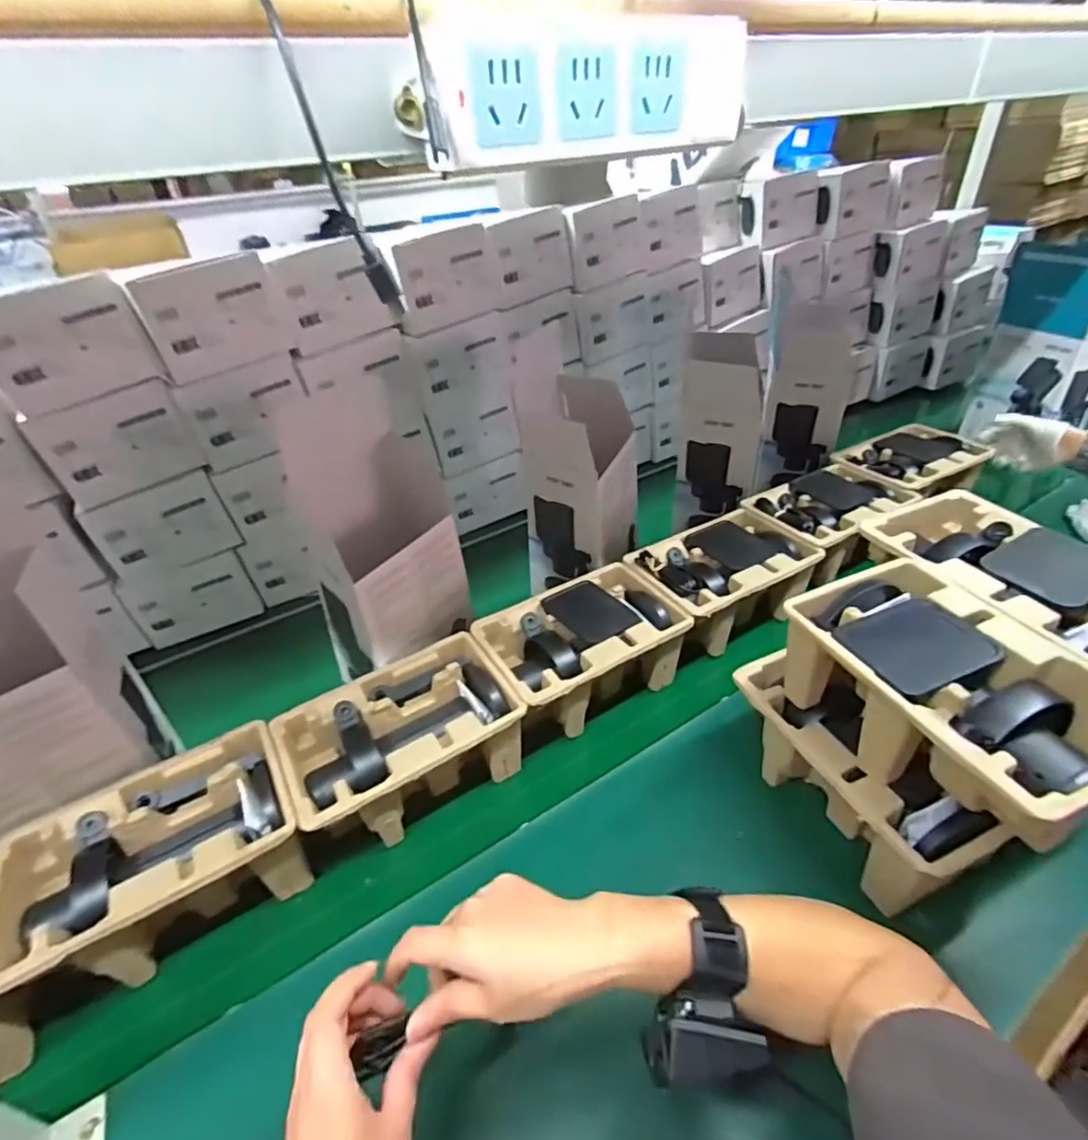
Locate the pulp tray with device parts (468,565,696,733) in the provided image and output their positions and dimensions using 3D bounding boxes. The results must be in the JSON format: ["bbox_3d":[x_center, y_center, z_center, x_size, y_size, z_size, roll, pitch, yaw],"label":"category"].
[{"bbox_3d":[0.044,0.097,0.704,0.229,0.097,0.150,-23,43,-24],"label":"pulp tray with device parts"}]

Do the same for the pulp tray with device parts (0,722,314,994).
[{"bbox_3d":[-0.341,0.263,0.533,0.222,0.098,0.149,-24,43,-25],"label":"pulp tray with device parts"}]

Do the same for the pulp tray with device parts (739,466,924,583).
[{"bbox_3d":[0.421,-0.081,0.878,0.237,0.070,0.172,-24,43,-25],"label":"pulp tray with device parts"}]

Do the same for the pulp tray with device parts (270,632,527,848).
[{"bbox_3d":[-0.147,0.184,0.621,0.225,0.101,0.145,-23,43,-24],"label":"pulp tray with device parts"}]

